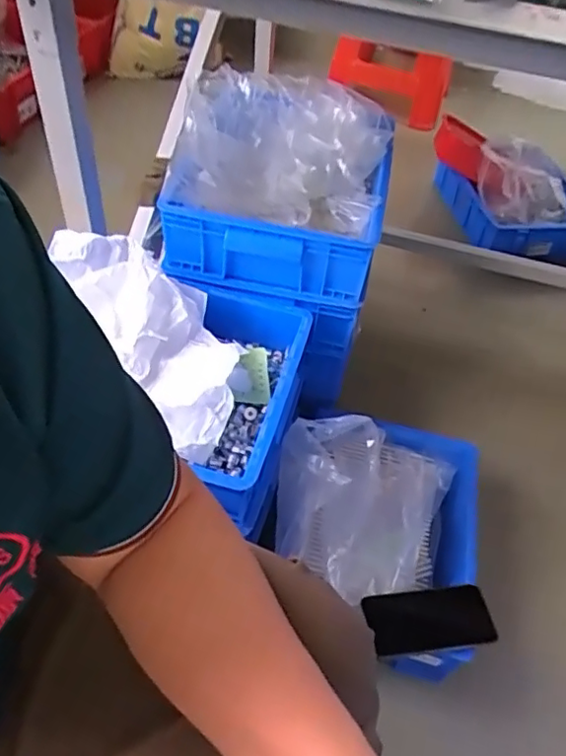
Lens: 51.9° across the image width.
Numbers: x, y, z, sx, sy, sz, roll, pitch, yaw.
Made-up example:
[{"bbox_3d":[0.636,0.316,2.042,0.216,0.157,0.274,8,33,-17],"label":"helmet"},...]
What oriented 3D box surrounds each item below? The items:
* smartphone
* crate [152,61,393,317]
[{"bbox_3d":[0.185,0.303,0.732,0.158,0.014,0.076,-3,50,-9],"label":"smartphone"},{"bbox_3d":[-0.003,-0.297,0.889,0.314,0.158,0.349,12,49,5],"label":"crate"}]

